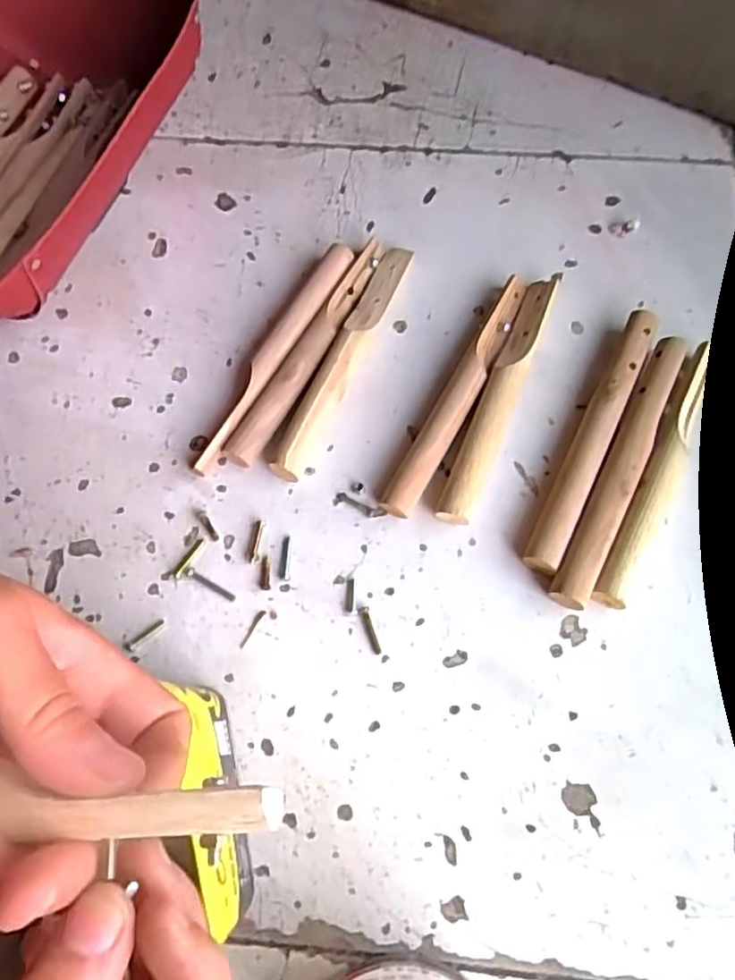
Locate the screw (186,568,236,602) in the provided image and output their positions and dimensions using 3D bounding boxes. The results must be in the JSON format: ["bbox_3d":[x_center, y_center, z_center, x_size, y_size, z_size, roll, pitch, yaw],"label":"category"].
[{"bbox_3d":[-0.090,0.055,0.397,0.032,0.004,0.005,29,74,12],"label":"screw"}]

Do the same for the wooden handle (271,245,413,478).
[{"bbox_3d":[-0.014,-0.083,0.434,0.019,0.019,0.173,22,73,9],"label":"wooden handle"}]

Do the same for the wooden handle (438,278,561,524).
[{"bbox_3d":[0.082,-0.060,0.422,0.021,0.023,0.173,21,73,9],"label":"wooden handle"}]

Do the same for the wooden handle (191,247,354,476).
[{"bbox_3d":[-0.060,-0.084,0.440,0.018,0.020,0.176,28,74,11],"label":"wooden handle"}]

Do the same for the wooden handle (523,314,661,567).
[{"bbox_3d":[0.135,-0.031,0.413,0.021,0.021,0.178,25,74,10],"label":"wooden handle"}]

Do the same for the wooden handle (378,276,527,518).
[{"bbox_3d":[0.058,-0.061,0.425,0.019,0.023,0.178,27,74,11],"label":"wooden handle"}]

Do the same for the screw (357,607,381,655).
[{"bbox_3d":[0.002,0.079,0.389,0.006,0.004,0.027,-20,71,-5],"label":"screw"}]

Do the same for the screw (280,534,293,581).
[{"bbox_3d":[-0.047,0.039,0.399,0.006,0.004,0.027,0,71,2],"label":"screw"}]

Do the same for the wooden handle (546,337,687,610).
[{"bbox_3d":[0.149,-0.013,0.406,0.022,0.023,0.178,25,74,10],"label":"wooden handle"}]

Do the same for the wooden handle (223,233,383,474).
[{"bbox_3d":[-0.034,-0.089,0.439,0.019,0.022,0.176,28,74,11],"label":"wooden handle"}]

